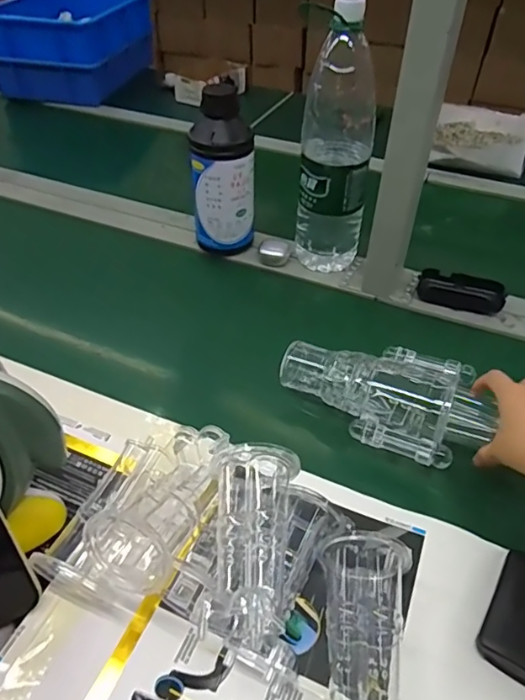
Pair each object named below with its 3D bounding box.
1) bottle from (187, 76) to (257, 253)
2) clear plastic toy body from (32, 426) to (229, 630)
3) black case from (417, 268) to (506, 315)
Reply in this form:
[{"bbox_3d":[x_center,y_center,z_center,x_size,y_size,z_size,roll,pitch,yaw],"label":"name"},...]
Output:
[{"bbox_3d":[-0.052,-0.239,0.724,0.085,0.215,0.066,0,45,-2],"label":"bottle"},{"bbox_3d":[-0.101,0.131,0.436,0.091,0.063,0.153,22,47,18],"label":"clear plastic toy body"},{"bbox_3d":[0.269,-0.080,0.715,0.109,0.028,0.050,20,47,17],"label":"black case"}]

